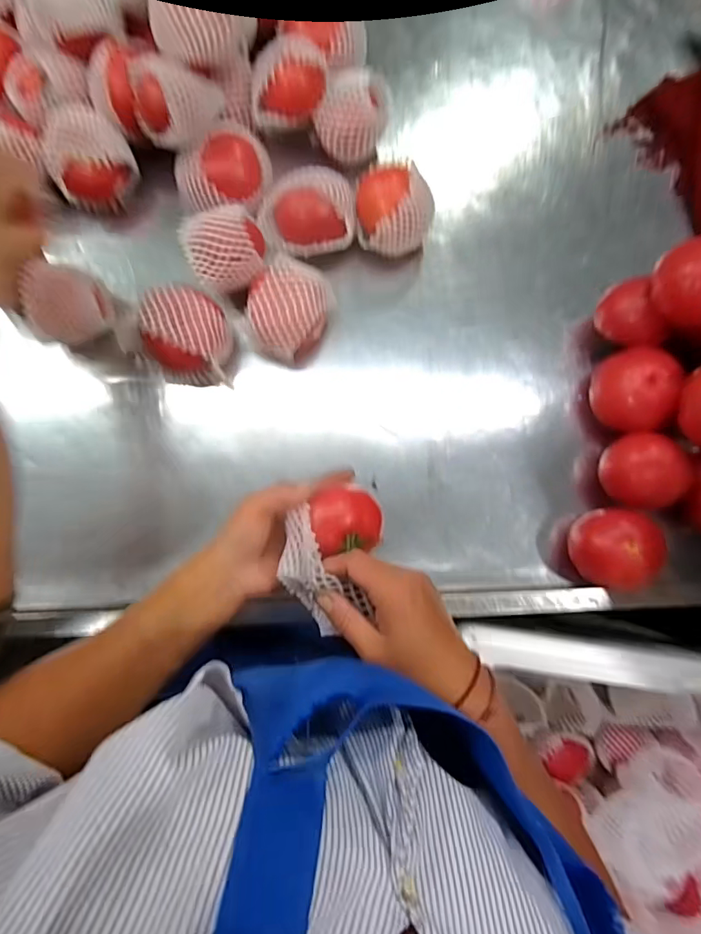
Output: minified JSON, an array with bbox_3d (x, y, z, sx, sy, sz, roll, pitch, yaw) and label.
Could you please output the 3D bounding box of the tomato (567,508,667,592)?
[{"bbox_3d":[0.262,0.081,0.486,0.076,0.066,0.075,0,81,-1],"label":"tomato"}]

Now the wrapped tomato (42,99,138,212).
[{"bbox_3d":[-0.283,-0.336,0.532,0.087,0.078,0.072,-28,83,-3],"label":"wrapped tomato"}]

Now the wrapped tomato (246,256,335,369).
[{"bbox_3d":[-0.061,-0.160,0.518,0.083,0.093,0.082,0,81,-1],"label":"wrapped tomato"}]

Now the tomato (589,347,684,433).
[{"bbox_3d":[0.284,-0.075,0.506,0.067,0.069,0.078,15,83,3],"label":"tomato"}]

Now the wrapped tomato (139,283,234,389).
[{"bbox_3d":[-0.160,-0.133,0.502,0.066,0.080,0.079,5,82,1],"label":"wrapped tomato"}]

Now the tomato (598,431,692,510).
[{"bbox_3d":[0.296,0.005,0.496,0.071,0.062,0.074,-2,82,0],"label":"tomato"}]

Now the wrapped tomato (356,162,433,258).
[{"bbox_3d":[0.047,-0.269,0.530,0.079,0.079,0.079,0,81,-1],"label":"wrapped tomato"}]

